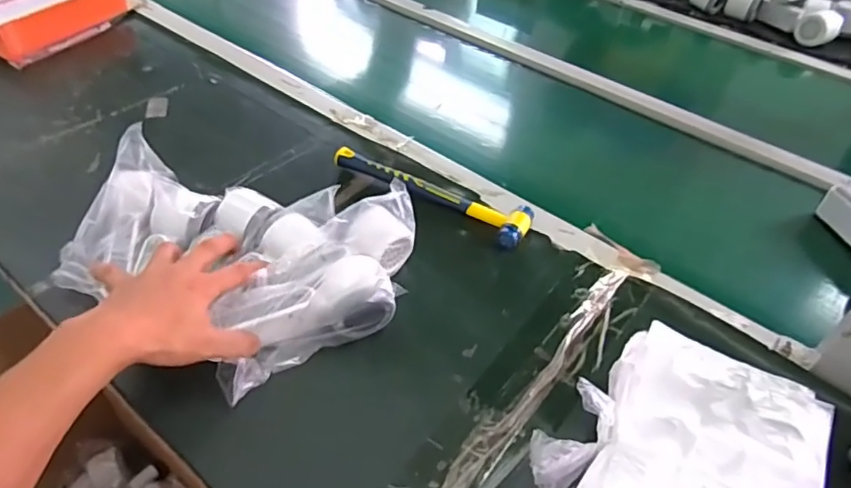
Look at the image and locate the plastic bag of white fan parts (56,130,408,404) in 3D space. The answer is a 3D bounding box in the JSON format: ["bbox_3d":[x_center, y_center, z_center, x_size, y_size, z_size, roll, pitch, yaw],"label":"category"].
[{"bbox_3d":[-0.174,0.018,0.515,0.304,0.076,0.199,9,48,5],"label":"plastic bag of white fan parts"}]

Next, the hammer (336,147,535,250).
[{"bbox_3d":[0.005,-0.063,0.653,0.242,0.028,0.058,24,48,18],"label":"hammer"}]

